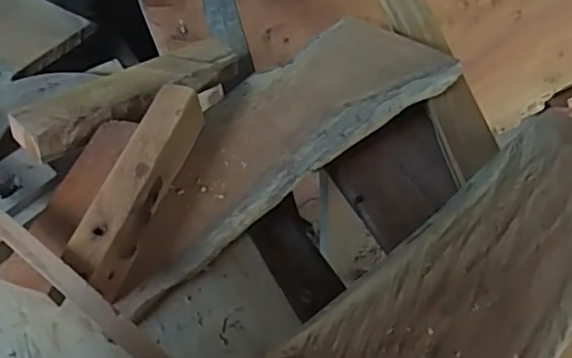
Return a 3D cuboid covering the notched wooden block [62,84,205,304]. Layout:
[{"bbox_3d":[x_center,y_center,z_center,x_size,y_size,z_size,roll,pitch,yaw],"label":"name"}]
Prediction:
[{"bbox_3d":[-0.130,0.000,0.508,0.045,0.042,0.204,13,56,11],"label":"notched wooden block"}]

